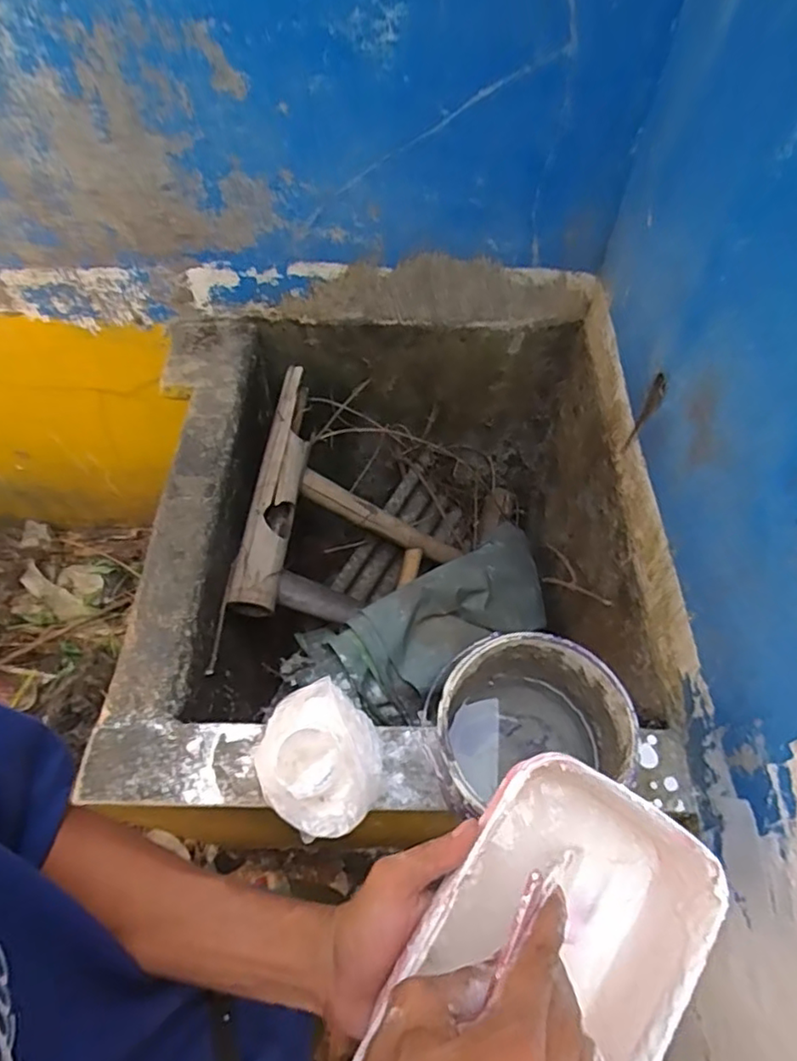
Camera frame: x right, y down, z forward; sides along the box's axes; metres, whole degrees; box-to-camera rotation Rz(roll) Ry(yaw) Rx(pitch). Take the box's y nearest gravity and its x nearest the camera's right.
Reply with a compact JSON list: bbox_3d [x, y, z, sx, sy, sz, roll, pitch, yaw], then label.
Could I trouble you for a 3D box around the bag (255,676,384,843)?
[{"bbox_3d":[-0.088,0.259,0.691,0.149,0.082,0.136,37,66,20],"label":"bag"}]

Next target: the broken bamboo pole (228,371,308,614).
[{"bbox_3d":[-0.209,-0.086,1.081,0.074,0.061,0.481,6,60,4],"label":"broken bamboo pole"}]

